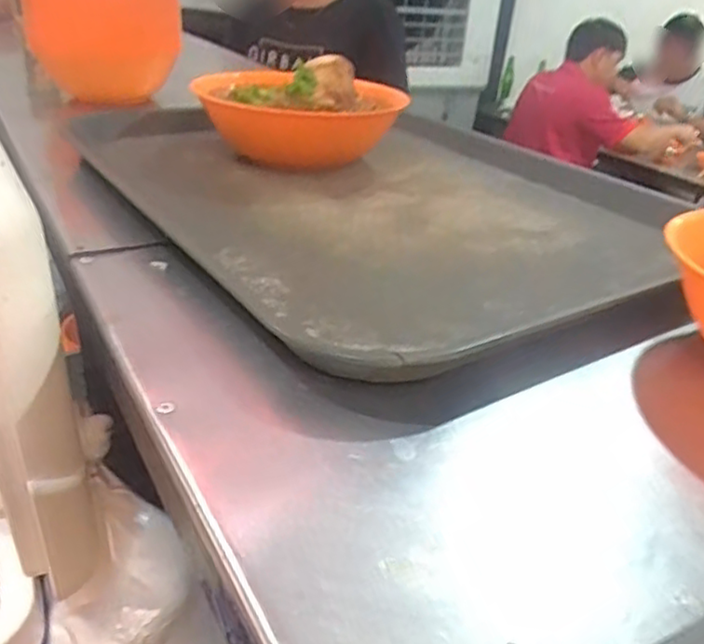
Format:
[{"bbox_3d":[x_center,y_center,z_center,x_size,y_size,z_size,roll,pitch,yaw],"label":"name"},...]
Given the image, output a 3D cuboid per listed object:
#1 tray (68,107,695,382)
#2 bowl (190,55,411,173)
[{"bbox_3d":[0.019,-0.102,0.505,0.367,0.026,0.425,-16,35,-34],"label":"tray"},{"bbox_3d":[-0.050,-0.169,0.527,0.133,0.072,0.149,-4,30,-17],"label":"bowl"}]

